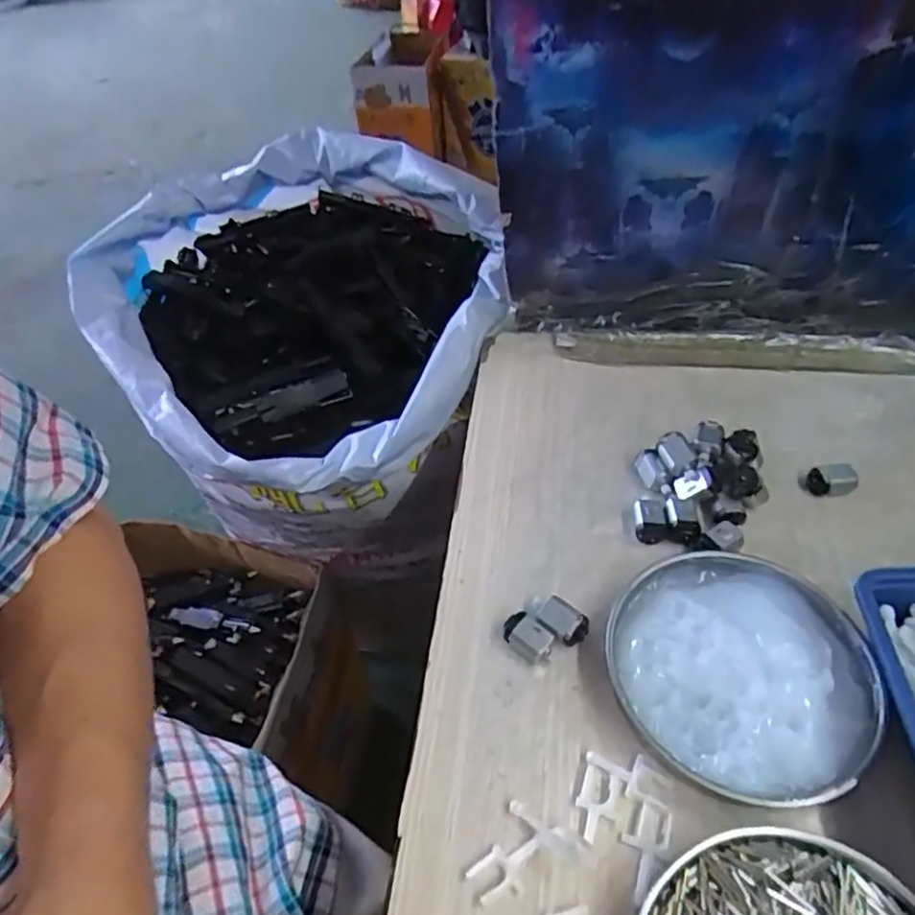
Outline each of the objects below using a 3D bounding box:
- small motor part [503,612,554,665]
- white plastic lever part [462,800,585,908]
[{"bbox_3d":[0.039,0.101,0.370,0.029,0.015,0.017,32,57,29],"label":"small motor part"},{"bbox_3d":[0.029,0.183,0.297,0.039,0.011,0.044,27,55,26],"label":"white plastic lever part"}]

